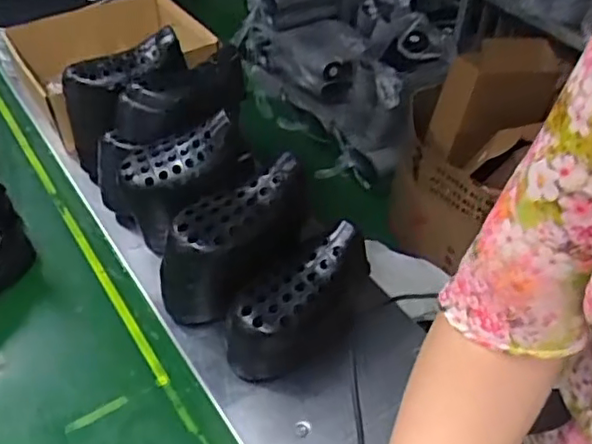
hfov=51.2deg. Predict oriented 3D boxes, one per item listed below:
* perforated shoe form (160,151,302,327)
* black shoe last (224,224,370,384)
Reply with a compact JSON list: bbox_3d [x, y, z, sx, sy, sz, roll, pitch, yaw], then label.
[{"bbox_3d":[-0.059,0.037,0.642,0.166,0.152,0.067,-22,47,-15],"label":"perforated shoe form"},{"bbox_3d":[0.005,0.094,0.624,0.156,0.141,0.065,-30,49,-22],"label":"black shoe last"}]

